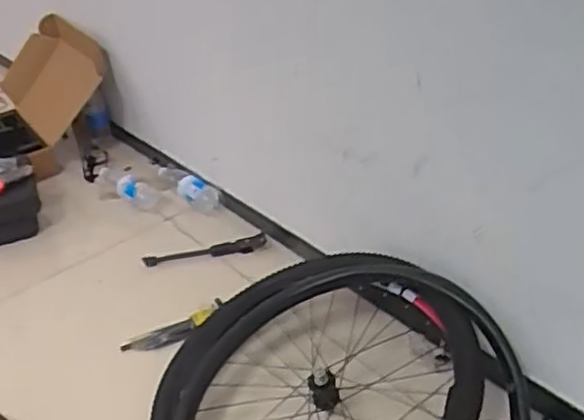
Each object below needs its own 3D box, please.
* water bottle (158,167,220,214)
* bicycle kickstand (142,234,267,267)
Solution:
[{"bbox_3d":[-0.259,-0.054,1.680,0.059,0.061,0.242,-29,40,-30],"label":"water bottle"},{"bbox_3d":[-0.189,0.089,1.483,0.269,0.025,0.025,-8,34,-2],"label":"bicycle kickstand"}]

